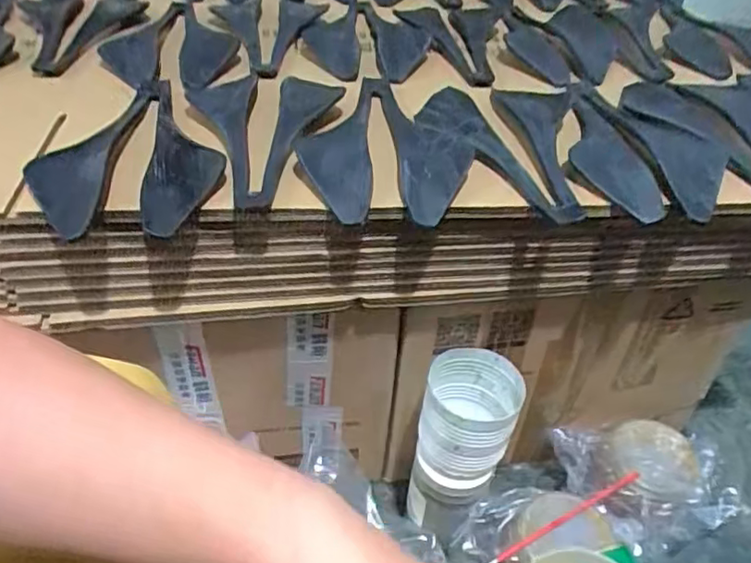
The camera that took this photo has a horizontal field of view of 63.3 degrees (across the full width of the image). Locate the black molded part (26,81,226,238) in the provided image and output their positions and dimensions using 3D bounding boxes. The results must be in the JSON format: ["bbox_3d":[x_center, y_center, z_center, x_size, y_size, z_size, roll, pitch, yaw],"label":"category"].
[{"bbox_3d":[-0.236,-0.096,0.490,0.060,0.035,0.159,4,42,1],"label":"black molded part"}]

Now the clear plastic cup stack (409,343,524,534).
[{"bbox_3d":[0.094,0.159,0.643,0.089,0.151,0.097,13,42,10],"label":"clear plastic cup stack"}]

